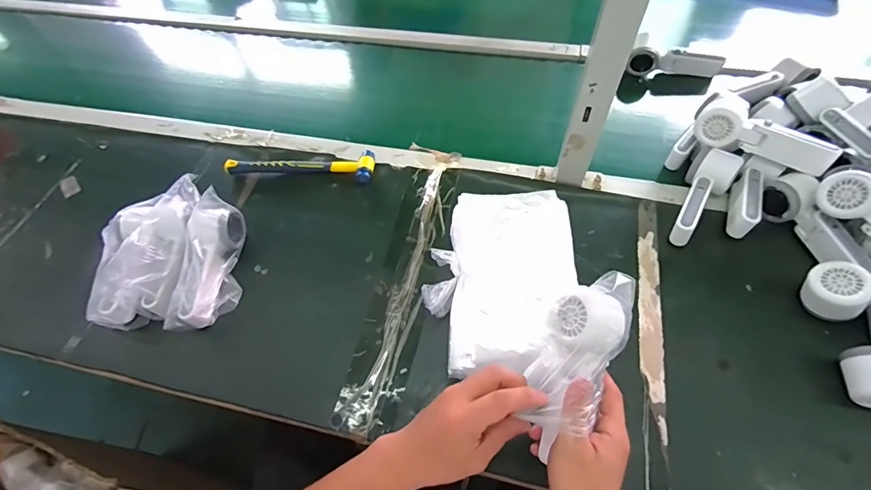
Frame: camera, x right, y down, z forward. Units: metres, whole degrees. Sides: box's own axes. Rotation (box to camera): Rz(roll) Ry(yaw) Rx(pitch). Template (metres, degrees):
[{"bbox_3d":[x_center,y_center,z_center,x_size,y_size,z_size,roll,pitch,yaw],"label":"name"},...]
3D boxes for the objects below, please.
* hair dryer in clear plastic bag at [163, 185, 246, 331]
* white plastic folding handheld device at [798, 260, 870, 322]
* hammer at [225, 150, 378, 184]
[{"bbox_3d":[-0.311,0.026,0.557,0.063,0.081,0.180,-9,58,-2],"label":"hair dryer in clear plastic bag"},{"bbox_3d":[0.525,0.073,0.476,0.164,0.071,0.062,15,61,12],"label":"white plastic folding handheld device"},{"bbox_3d":[-0.222,-0.134,0.675,0.244,0.022,0.055,4,59,6],"label":"hammer"}]

